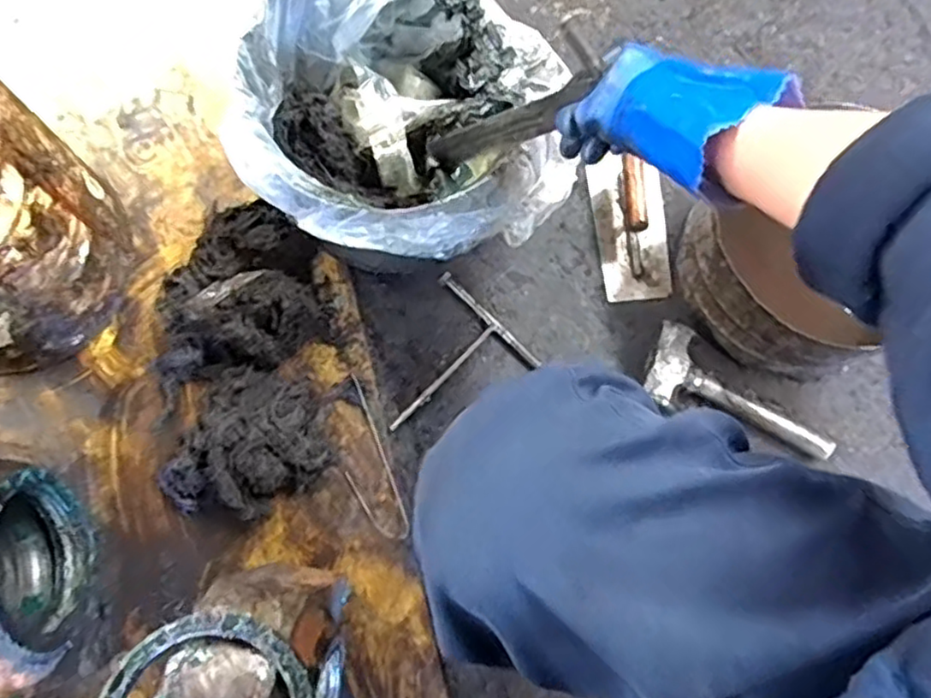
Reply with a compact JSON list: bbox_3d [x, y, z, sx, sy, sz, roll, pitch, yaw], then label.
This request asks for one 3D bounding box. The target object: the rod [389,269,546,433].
[{"bbox_3d":[-0.029,0.021,0.796,0.175,0.009,0.157,-44,82,-8],"label":"rod"}]

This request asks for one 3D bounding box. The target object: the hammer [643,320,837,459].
[{"bbox_3d":[0.314,0.049,0.770,0.218,0.046,0.091,20,79,4],"label":"hammer"}]

